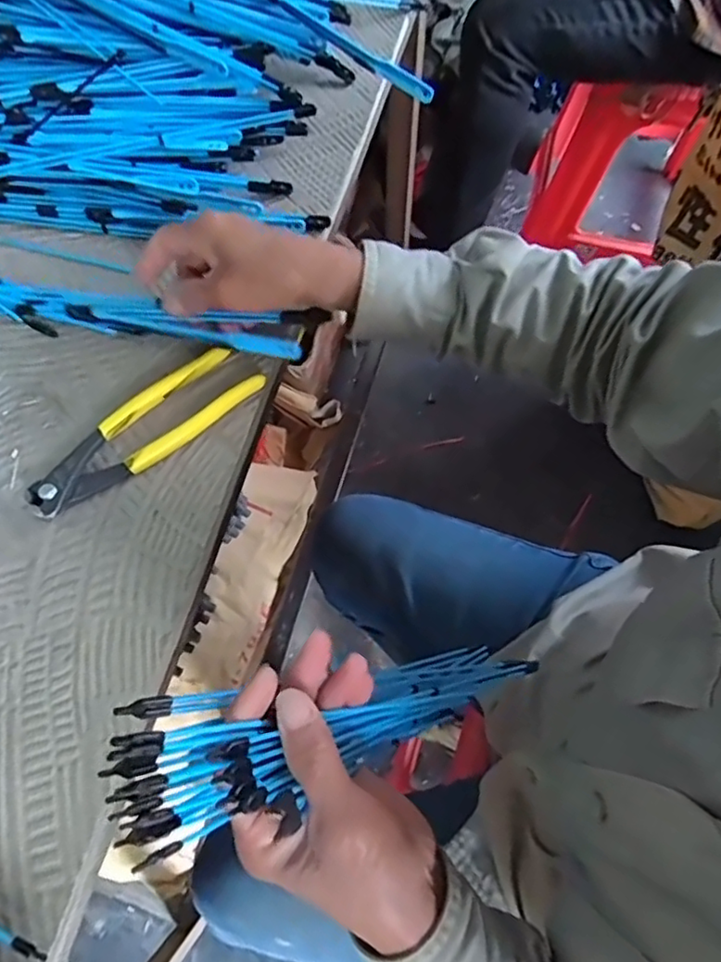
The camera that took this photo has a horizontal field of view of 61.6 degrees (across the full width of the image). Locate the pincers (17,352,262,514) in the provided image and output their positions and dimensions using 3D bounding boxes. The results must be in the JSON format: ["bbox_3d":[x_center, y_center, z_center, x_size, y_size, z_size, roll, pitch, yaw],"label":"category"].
[{"bbox_3d":[-0.144,-0.033,0.401,0.164,0.013,0.048,-39,74,-13],"label":"pincers"}]

